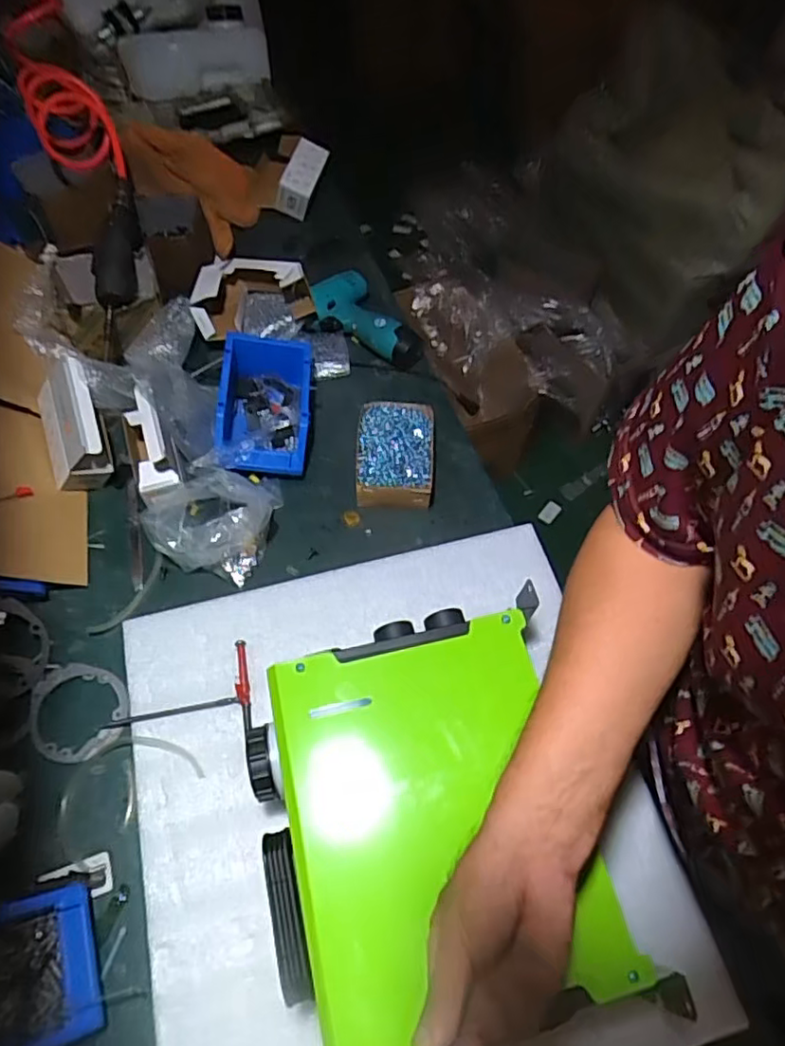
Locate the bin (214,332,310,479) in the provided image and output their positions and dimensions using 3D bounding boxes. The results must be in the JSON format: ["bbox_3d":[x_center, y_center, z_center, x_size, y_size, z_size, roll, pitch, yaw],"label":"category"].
[{"bbox_3d":[-0.166,-0.150,0.827,0.114,0.091,0.199,-2,61,-2],"label":"bin"}]

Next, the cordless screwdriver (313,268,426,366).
[{"bbox_3d":[-0.033,-0.306,0.924,0.188,0.052,0.101,37,64,0],"label":"cordless screwdriver"}]

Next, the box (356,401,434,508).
[{"bbox_3d":[0.004,-0.088,0.820,0.099,0.058,0.138,1,61,-1],"label":"box"}]

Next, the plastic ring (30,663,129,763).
[{"bbox_3d":[-0.337,0.201,0.673,0.101,0.010,0.105,-7,62,-5],"label":"plastic ring"}]

